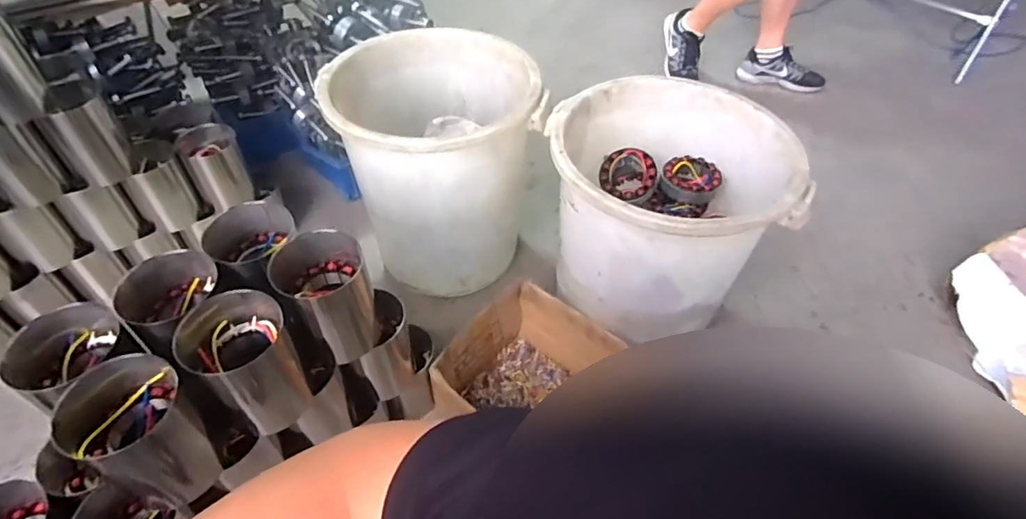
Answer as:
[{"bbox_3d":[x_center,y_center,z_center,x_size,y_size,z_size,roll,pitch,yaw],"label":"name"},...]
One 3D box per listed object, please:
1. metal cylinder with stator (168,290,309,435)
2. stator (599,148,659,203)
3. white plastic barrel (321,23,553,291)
[{"bbox_3d":[-0.348,0.141,0.727,0.097,0.192,0.119,36,57,27],"label":"metal cylinder with stator"},{"bbox_3d":[0.236,-0.168,1.118,0.111,0.051,0.109,-13,83,13],"label":"stator"},{"bbox_3d":[-0.156,-0.198,1.177,0.374,0.423,0.378,-19,52,-18],"label":"white plastic barrel"}]

